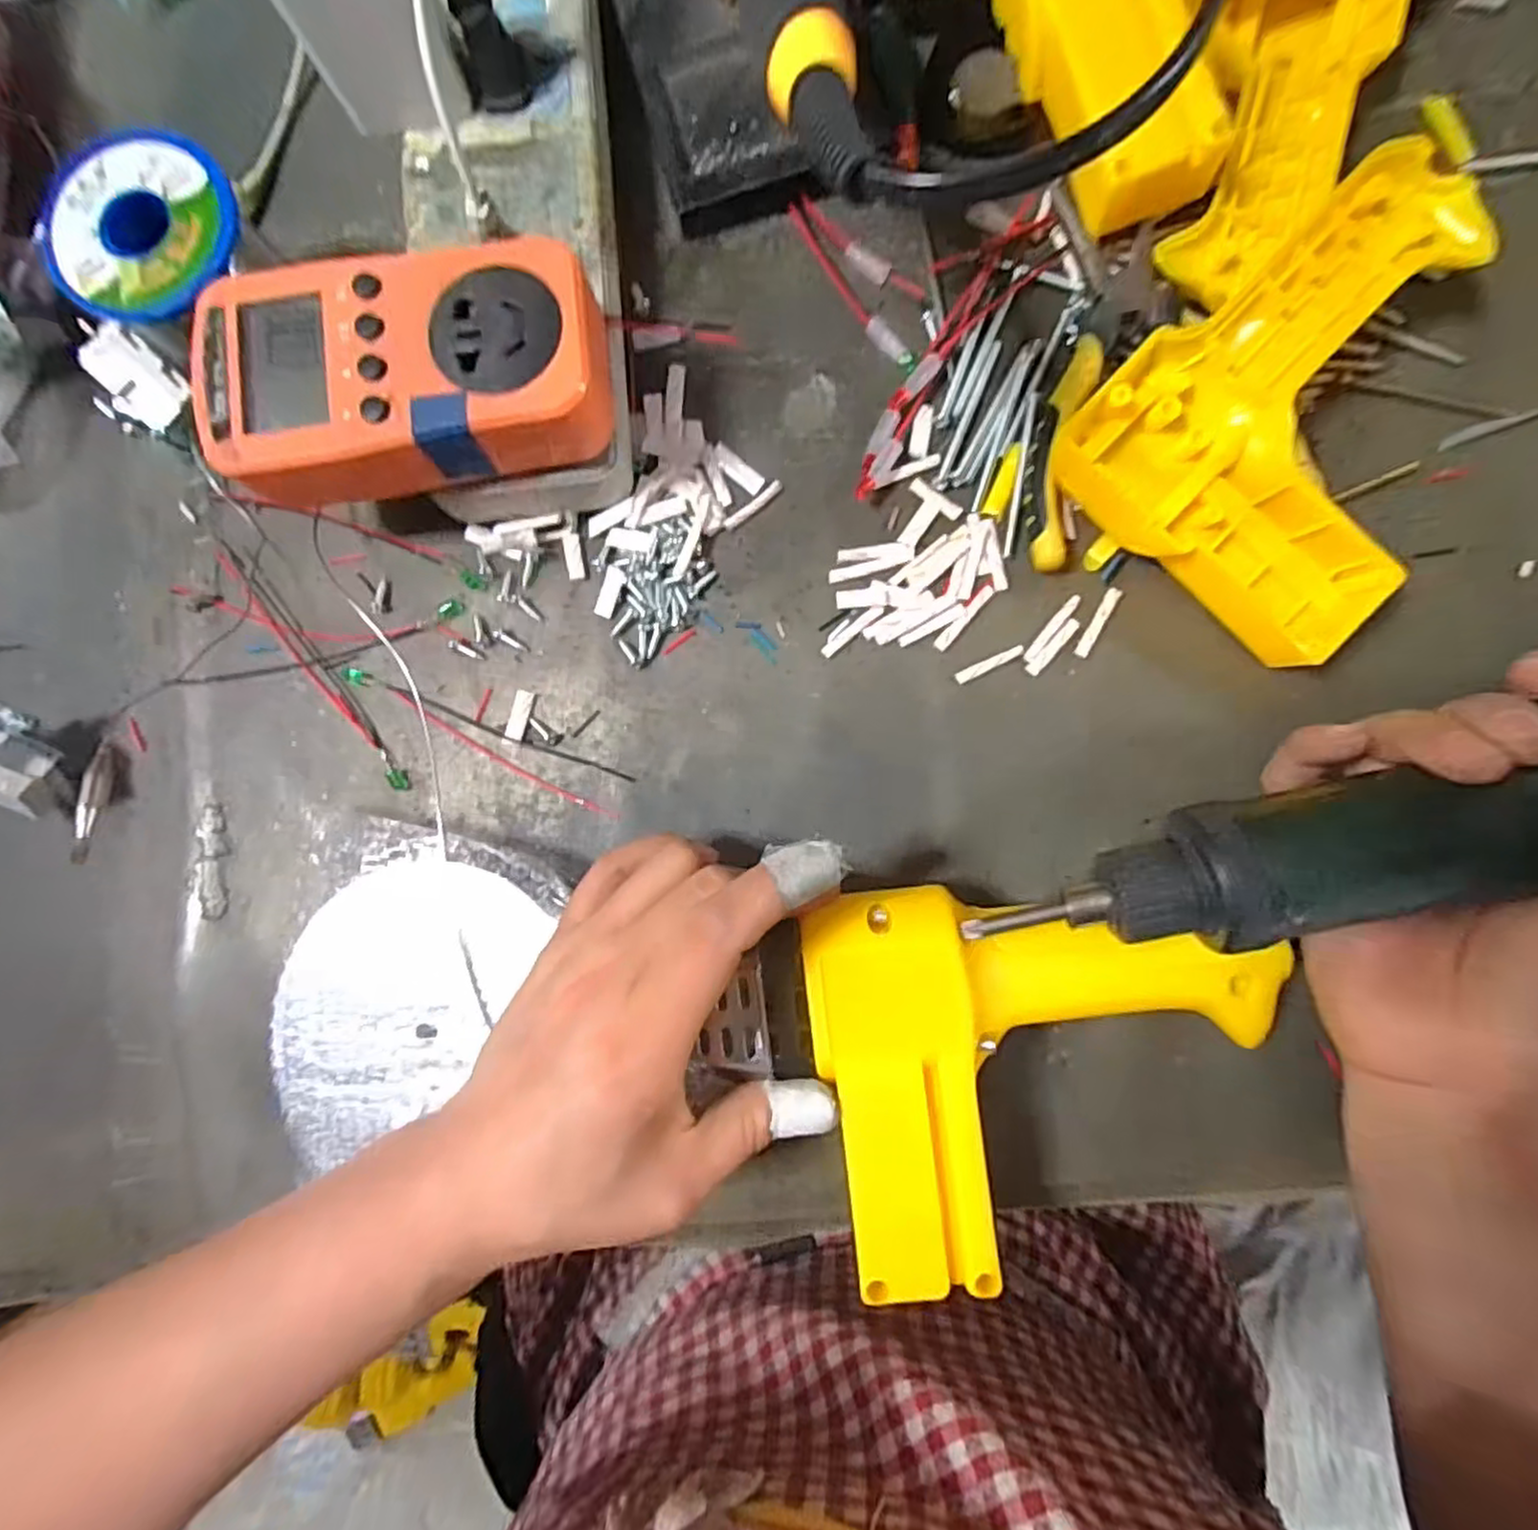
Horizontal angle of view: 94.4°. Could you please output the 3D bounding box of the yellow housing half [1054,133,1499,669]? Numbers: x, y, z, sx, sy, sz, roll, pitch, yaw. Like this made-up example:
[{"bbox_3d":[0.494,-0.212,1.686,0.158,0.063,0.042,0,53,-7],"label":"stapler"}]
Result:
[{"bbox_3d":[0.192,-0.123,0.250,0.115,0.038,0.145,44,89,5],"label":"yellow housing half"}]

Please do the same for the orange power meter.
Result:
[{"bbox_3d":[-0.118,-0.129,0.235,0.125,0.031,0.062,-8,85,3],"label":"orange power meter"}]

